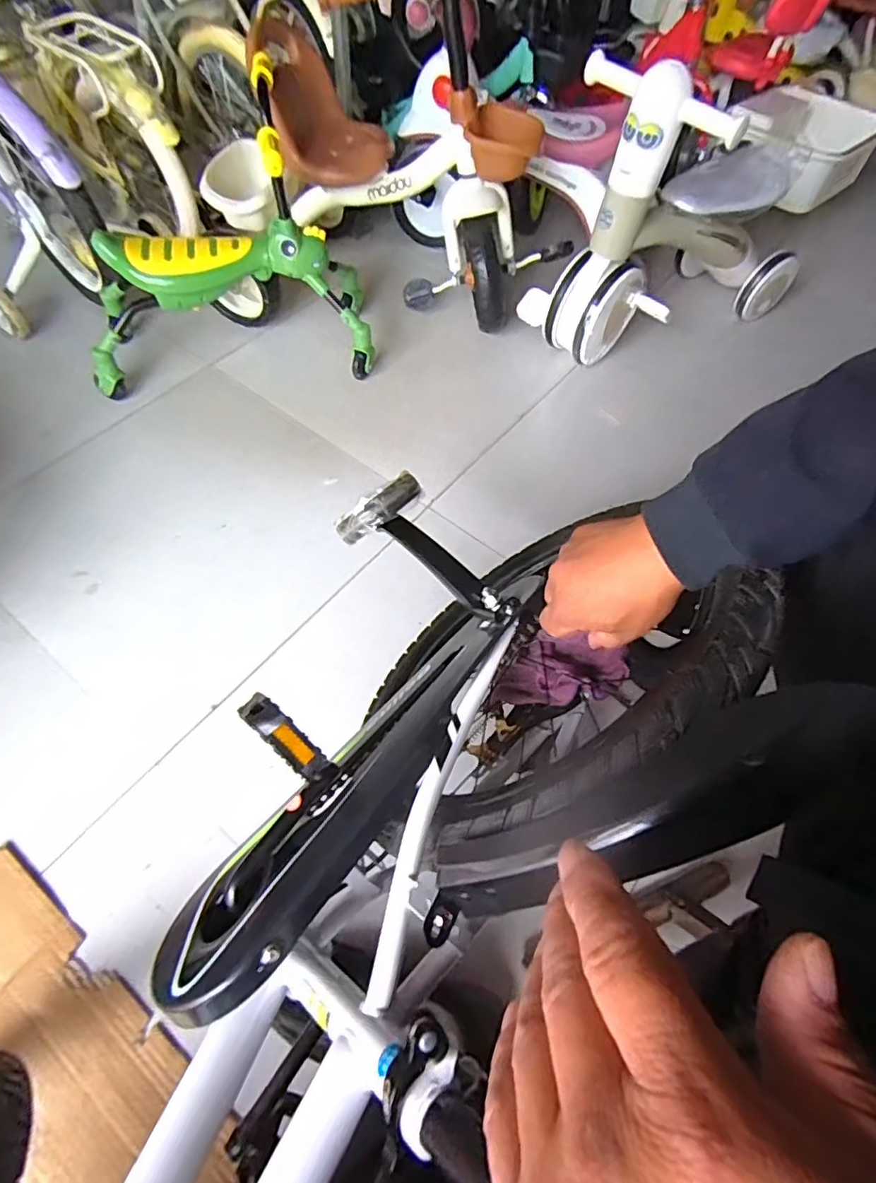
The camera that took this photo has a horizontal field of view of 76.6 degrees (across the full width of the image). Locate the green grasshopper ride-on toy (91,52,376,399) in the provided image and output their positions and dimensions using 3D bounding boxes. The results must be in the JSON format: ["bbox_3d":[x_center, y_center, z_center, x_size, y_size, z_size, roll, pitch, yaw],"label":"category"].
[{"bbox_3d":[-0.398,-0.594,1.015,0.525,0.360,0.248,-5,60,-6],"label":"green grasshopper ride-on toy"}]

